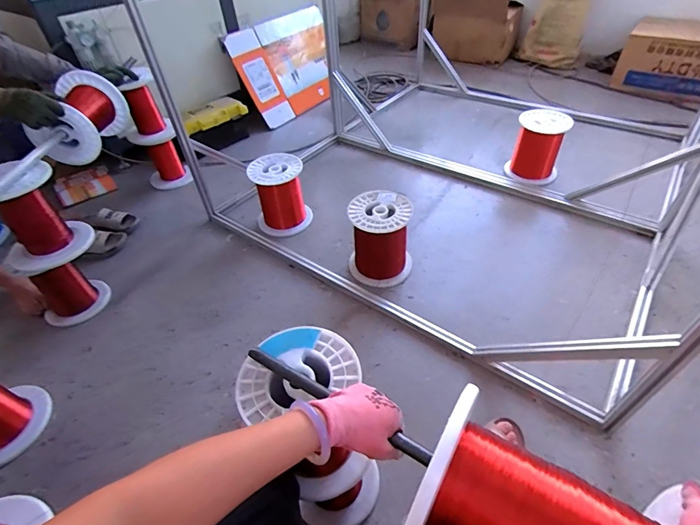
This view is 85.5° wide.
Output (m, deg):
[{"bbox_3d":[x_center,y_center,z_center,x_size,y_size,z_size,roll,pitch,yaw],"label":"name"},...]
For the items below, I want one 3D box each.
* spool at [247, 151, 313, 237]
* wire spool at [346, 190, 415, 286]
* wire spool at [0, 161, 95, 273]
[{"bbox_3d":[-0.269,-0.258,1.465,0.211,0.235,0.180,-15,48,-11],"label":"spool"},{"bbox_3d":[0.100,-0.070,1.234,0.198,0.248,0.203,-2,47,2],"label":"wire spool"},{"bbox_3d":[-0.936,-0.136,1.106,0.233,0.273,0.216,-2,45,2],"label":"wire spool"}]

